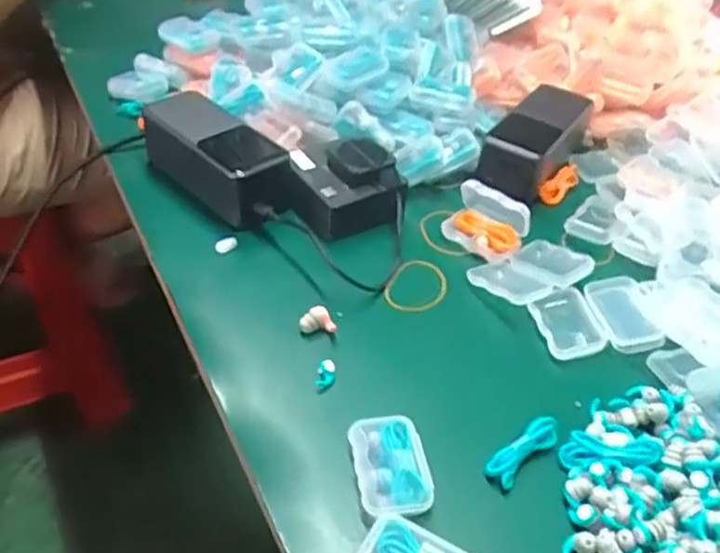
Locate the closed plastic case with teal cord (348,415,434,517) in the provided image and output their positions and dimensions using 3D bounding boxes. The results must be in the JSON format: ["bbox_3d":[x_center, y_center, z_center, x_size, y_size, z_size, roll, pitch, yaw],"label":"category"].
[{"bbox_3d":[0.016,0.098,0.359,0.037,0.013,0.054,-4,42,-11],"label":"closed plastic case with teal cord"}]

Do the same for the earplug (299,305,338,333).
[{"bbox_3d":[-0.027,0.027,0.437,0.023,0.012,0.011,2,42,-4],"label":"earplug"}]

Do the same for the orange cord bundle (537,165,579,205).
[{"bbox_3d":[0.166,-0.075,0.576,0.014,0.020,0.053,31,47,25],"label":"orange cord bundle"}]

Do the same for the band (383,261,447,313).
[{"bbox_3d":[0.041,0.006,0.483,0.038,0.005,0.053,27,52,13],"label":"band"}]

